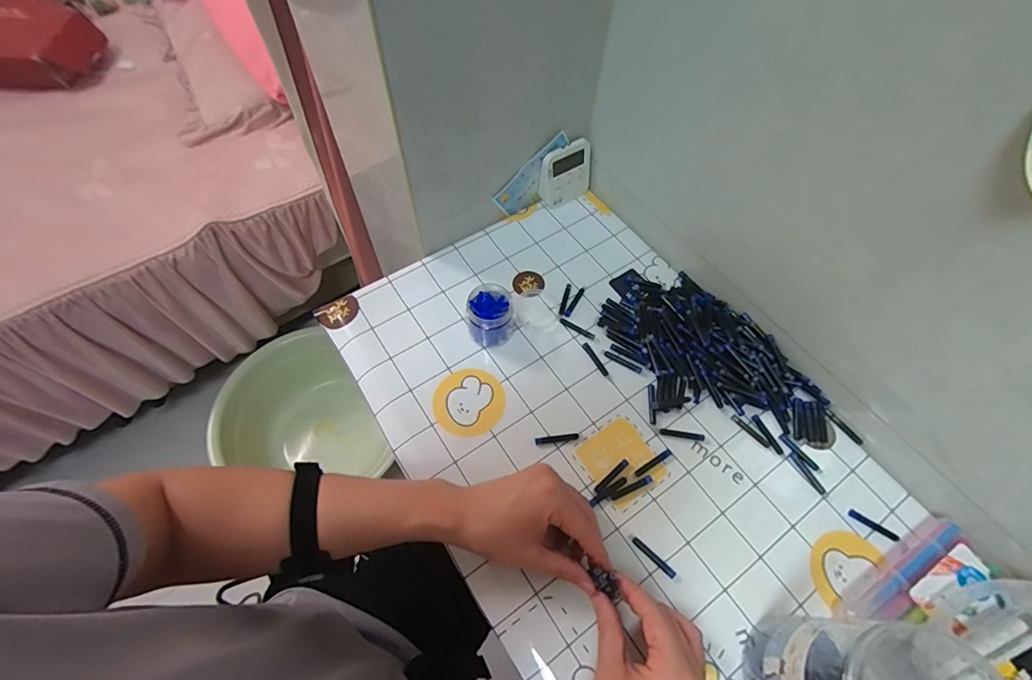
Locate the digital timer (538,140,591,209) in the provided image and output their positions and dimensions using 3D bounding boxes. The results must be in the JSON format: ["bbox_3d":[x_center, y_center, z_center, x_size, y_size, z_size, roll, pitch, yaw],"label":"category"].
[{"bbox_3d":[0.068,-0.227,0.627,0.076,0.079,0.018,-28,51,-16],"label":"digital timer"}]

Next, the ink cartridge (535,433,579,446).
[{"bbox_3d":[0.043,0.103,0.483,0.047,0.004,0.007,-7,62,-7],"label":"ink cartridge"}]

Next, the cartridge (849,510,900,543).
[{"bbox_3d":[0.354,0.183,0.455,0.046,0.005,0.008,31,65,13],"label":"cartridge"}]

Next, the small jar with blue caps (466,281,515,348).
[{"bbox_3d":[-0.027,-0.029,0.522,0.055,0.055,0.057,1,62,-2],"label":"small jar with blue caps"}]

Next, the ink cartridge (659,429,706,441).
[{"bbox_3d":[0.179,0.101,0.493,0.047,0.004,0.007,9,62,2],"label":"ink cartridge"}]

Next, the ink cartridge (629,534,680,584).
[{"bbox_3d":[0.132,0.206,0.436,0.008,0.005,0.057,-40,71,-21],"label":"ink cartridge"}]

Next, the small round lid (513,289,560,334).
[{"bbox_3d":[0.025,-0.036,0.562,0.055,0.006,0.059,1,62,-2],"label":"small round lid"}]

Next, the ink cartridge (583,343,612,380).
[{"bbox_3d":[0.093,0.024,0.528,0.008,0.004,0.050,-26,66,-16],"label":"ink cartridge"}]

